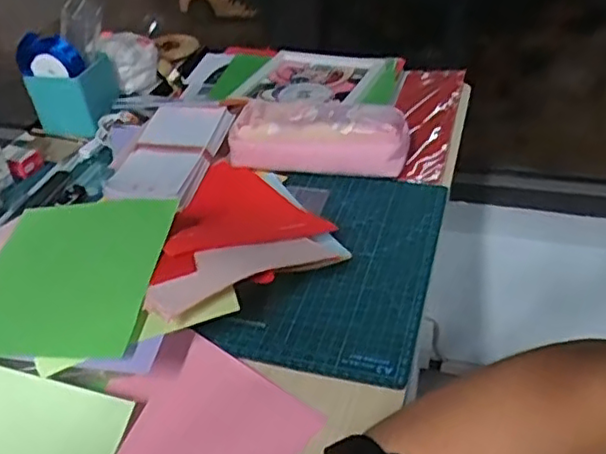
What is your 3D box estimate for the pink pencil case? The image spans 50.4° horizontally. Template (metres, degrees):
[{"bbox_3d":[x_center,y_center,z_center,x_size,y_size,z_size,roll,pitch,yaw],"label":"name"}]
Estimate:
[{"bbox_3d":[0.021,-0.105,0.765,0.201,0.068,0.077,3,38,11],"label":"pink pencil case"}]

